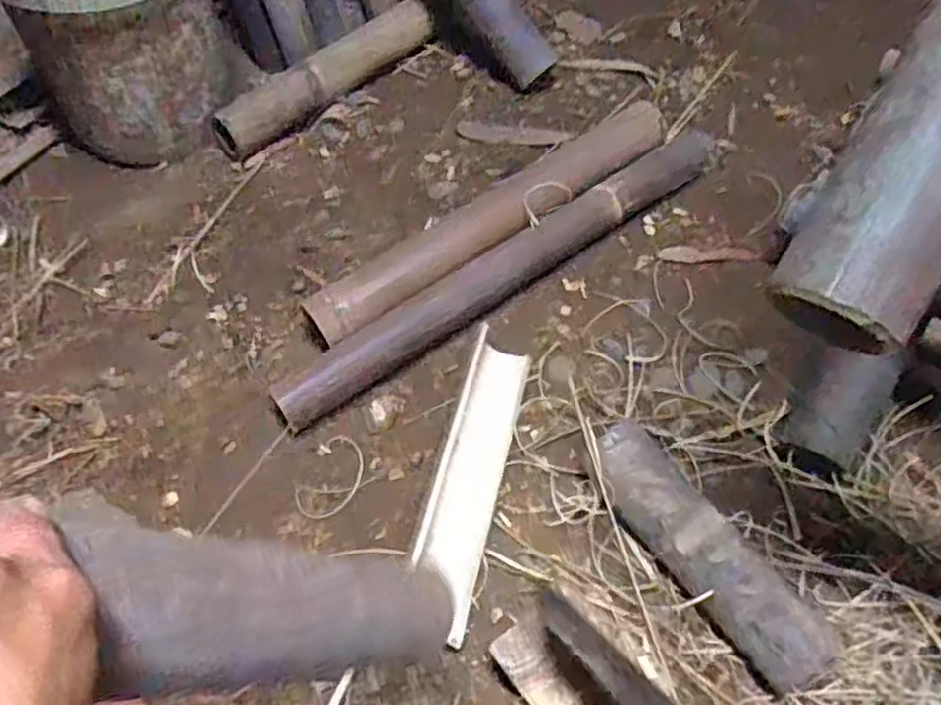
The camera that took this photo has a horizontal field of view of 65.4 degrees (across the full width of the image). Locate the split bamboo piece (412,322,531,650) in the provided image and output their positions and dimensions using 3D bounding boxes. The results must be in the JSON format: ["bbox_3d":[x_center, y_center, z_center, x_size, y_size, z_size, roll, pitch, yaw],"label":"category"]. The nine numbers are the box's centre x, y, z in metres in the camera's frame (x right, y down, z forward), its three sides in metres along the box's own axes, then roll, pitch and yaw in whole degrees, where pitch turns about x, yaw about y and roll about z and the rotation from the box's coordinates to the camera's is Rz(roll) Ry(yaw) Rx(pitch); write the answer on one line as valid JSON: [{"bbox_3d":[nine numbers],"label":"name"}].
[{"bbox_3d":[0.003,0.123,0.772,0.061,0.063,0.324,9,55,11],"label":"split bamboo piece"}]

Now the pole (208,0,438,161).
[{"bbox_3d":[-0.149,-0.538,1.272,0.674,0.078,0.076,-40,60,-23],"label":"pole"}]

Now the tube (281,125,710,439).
[{"bbox_3d":[0.063,-0.126,0.966,0.726,0.058,0.077,-33,57,-19],"label":"tube"}]

